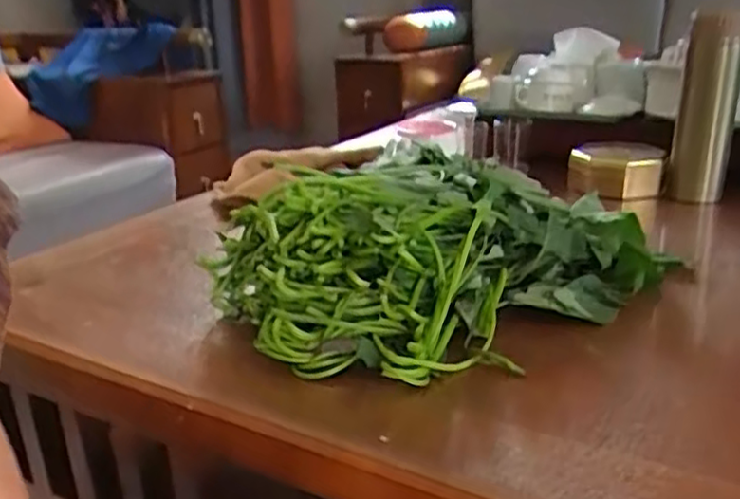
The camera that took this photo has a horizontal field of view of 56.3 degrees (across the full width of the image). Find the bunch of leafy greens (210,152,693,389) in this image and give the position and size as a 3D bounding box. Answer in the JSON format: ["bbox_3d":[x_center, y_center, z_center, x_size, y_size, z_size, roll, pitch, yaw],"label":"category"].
[{"bbox_3d":[0.059,-0.006,0.581,0.330,0.119,0.202,-17,25,-35],"label":"bunch of leafy greens"}]

